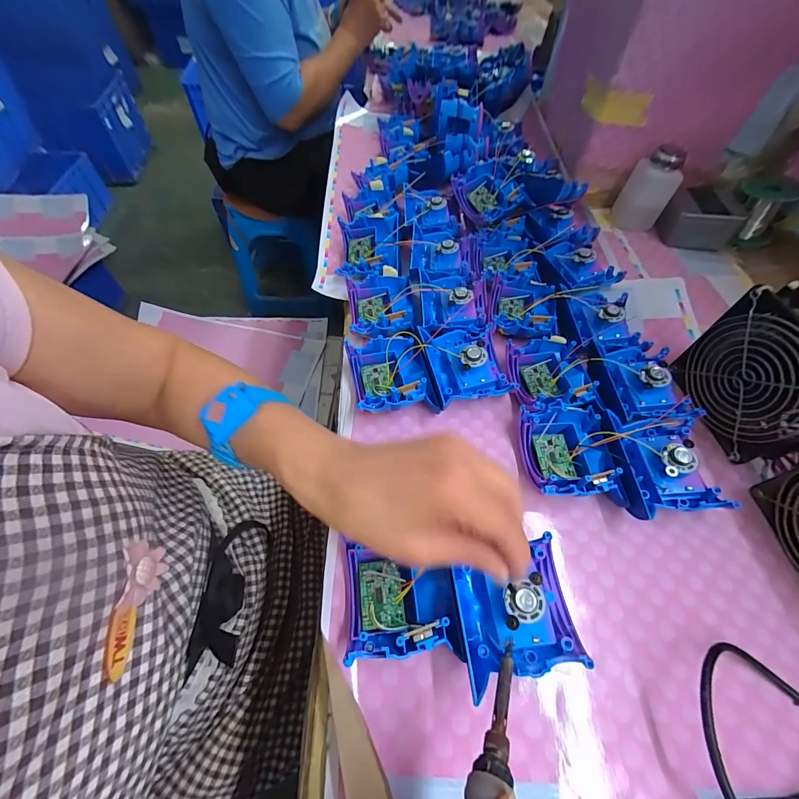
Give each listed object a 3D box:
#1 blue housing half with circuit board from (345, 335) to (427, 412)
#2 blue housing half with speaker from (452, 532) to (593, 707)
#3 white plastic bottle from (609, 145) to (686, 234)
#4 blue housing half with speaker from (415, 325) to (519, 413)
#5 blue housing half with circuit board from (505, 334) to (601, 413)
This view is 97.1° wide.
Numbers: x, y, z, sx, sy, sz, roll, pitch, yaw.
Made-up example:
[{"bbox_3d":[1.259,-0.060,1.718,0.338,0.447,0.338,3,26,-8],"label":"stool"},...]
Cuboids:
[{"bbox_3d":[-0.013,-0.025,0.355,0.066,0.033,0.079,-11,59,-9],"label":"blue housing half with circuit board"},{"bbox_3d":[0.080,0.145,0.245,0.075,0.033,0.080,-5,58,-6],"label":"blue housing half with speaker"},{"bbox_3d":[0.365,-0.308,0.519,0.063,0.101,0.048,25,60,13],"label":"white plastic bottle"},{"bbox_3d":[0.065,-0.036,0.366,0.081,0.040,0.082,-10,59,-8],"label":"blue housing half with speaker"},{"bbox_3d":[0.154,-0.024,0.364,0.073,0.035,0.075,-5,58,-5],"label":"blue housing half with circuit board"}]

